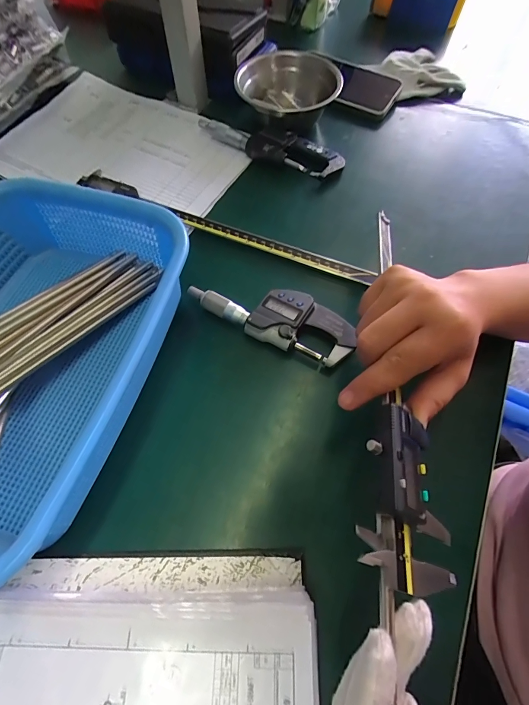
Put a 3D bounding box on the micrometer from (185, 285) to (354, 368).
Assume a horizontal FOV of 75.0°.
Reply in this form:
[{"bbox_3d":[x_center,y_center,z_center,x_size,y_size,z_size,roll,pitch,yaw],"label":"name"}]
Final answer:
[{"bbox_3d":[0.006,-0.036,0.310,0.151,0.019,0.054,21,64,10],"label":"micrometer"}]

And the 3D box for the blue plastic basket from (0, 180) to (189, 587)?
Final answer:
[{"bbox_3d":[-0.197,0.002,0.271,0.213,0.090,0.290,20,64,9],"label":"blue plastic basket"}]

